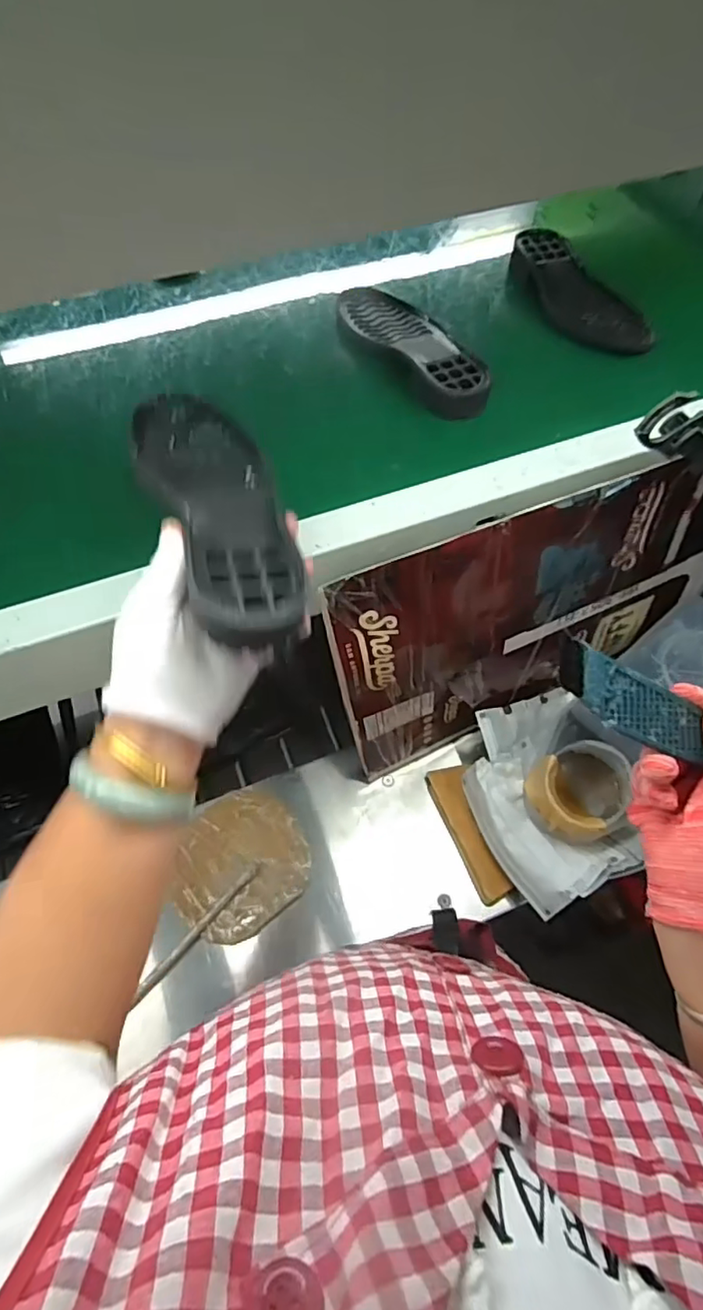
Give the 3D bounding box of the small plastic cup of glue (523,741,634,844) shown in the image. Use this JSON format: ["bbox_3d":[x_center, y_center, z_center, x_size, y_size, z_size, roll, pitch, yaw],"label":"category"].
[{"bbox_3d":[0.240,0.144,0.623,0.094,0.046,0.093,0,58,1],"label":"small plastic cup of glue"}]

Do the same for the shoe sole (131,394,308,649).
[{"bbox_3d":[-0.082,-0.093,0.360,0.071,0.021,0.222,-19,54,-11],"label":"shoe sole"}]

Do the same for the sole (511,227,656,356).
[{"bbox_3d":[0.243,-0.398,0.642,0.067,0.025,0.216,-15,59,-8],"label":"sole"}]

